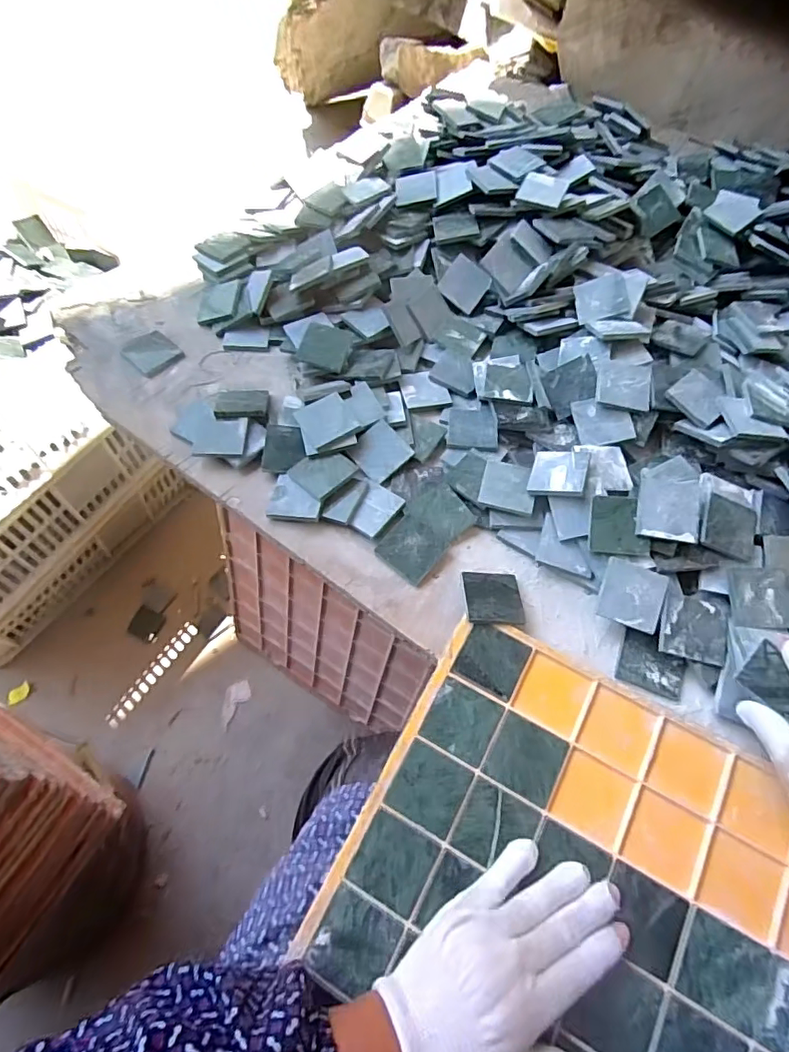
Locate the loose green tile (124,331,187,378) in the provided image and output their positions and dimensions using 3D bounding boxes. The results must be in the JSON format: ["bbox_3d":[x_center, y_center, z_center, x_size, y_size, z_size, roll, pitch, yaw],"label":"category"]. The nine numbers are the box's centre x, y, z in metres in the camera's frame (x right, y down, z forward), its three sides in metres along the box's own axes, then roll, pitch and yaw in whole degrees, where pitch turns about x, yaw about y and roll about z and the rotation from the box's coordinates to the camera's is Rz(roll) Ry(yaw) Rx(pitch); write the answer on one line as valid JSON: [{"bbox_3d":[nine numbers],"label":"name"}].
[{"bbox_3d":[-0.258,-0.185,0.581,0.054,0.010,0.048,39,73,17],"label":"loose green tile"}]

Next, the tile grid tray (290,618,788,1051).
[{"bbox_3d":[0.122,0.262,0.352,0.315,0.016,0.314,25,69,13],"label":"tile grid tray"}]

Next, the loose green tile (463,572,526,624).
[{"bbox_3d":[0.082,0.059,0.450,0.047,0.005,0.048,2,46,-6],"label":"loose green tile"}]

